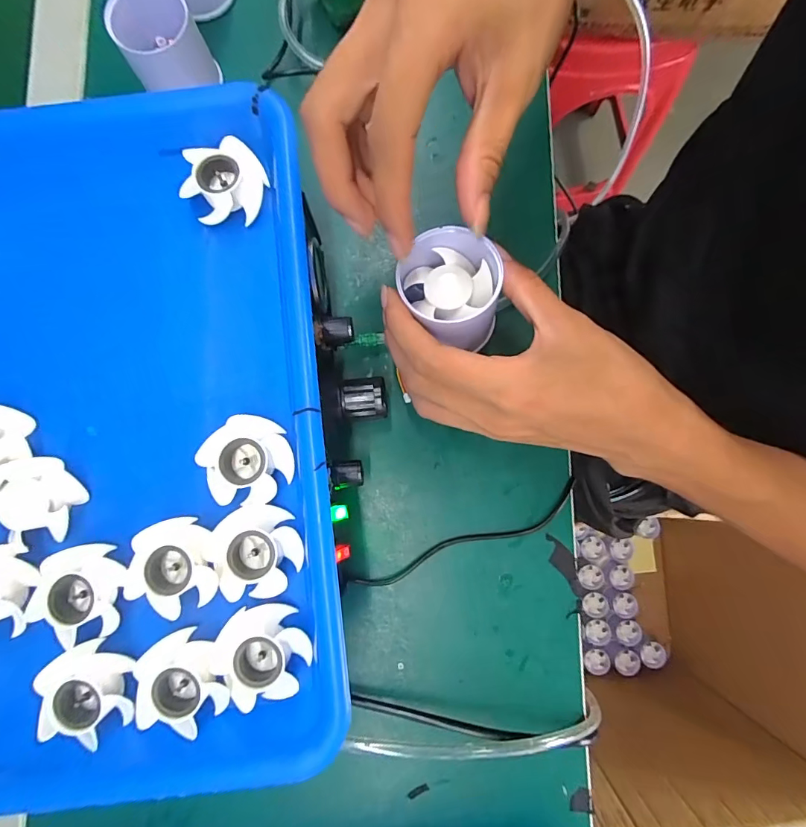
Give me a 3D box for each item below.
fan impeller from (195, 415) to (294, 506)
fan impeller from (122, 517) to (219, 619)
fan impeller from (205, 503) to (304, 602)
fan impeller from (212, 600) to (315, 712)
[{"bbox_3d":[-0.078,0.023,0.214,0.042,0.018,0.042,0,84,1],"label":"fan impeller"},{"bbox_3d":[-0.109,0.073,0.206,0.042,0.013,0.040,0,84,1],"label":"fan impeller"},{"bbox_3d":[-0.072,0.066,0.207,0.040,0.013,0.043,0,84,1],"label":"fan impeller"},{"bbox_3d":[-0.068,0.113,0.203,0.040,0.015,0.040,-19,84,-1],"label":"fan impeller"}]

